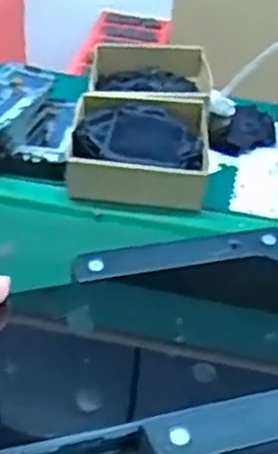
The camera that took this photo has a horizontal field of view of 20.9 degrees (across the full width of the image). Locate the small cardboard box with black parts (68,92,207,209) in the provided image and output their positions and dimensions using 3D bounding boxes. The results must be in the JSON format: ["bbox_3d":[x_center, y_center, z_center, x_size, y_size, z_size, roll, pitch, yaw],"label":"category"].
[{"bbox_3d":[0.001,-0.101,0.940,0.167,0.053,0.203,5,35,-1],"label":"small cardboard box with black parts"}]

